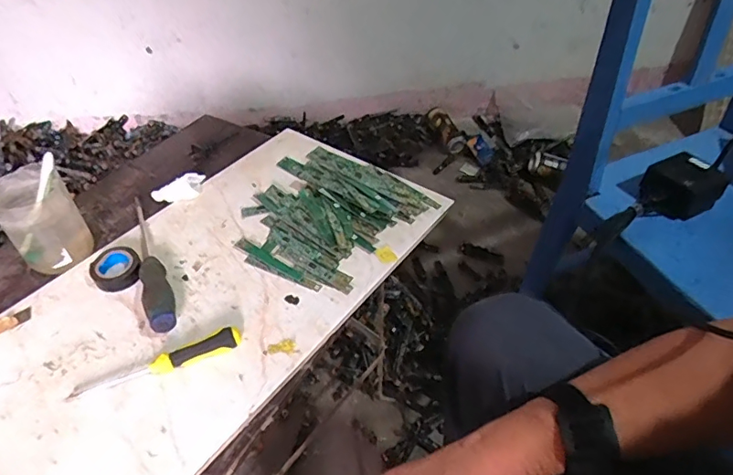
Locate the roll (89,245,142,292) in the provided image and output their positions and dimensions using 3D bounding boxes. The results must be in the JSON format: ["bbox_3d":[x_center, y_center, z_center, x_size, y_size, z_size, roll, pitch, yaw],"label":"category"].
[{"bbox_3d":[-0.282,0.034,0.571,0.051,0.020,0.048,-1,43,1],"label":"roll"}]

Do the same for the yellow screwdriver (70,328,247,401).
[{"bbox_3d":[-0.199,0.121,0.487,0.157,0.017,0.020,-17,46,-16],"label":"yellow screwdriver"}]

